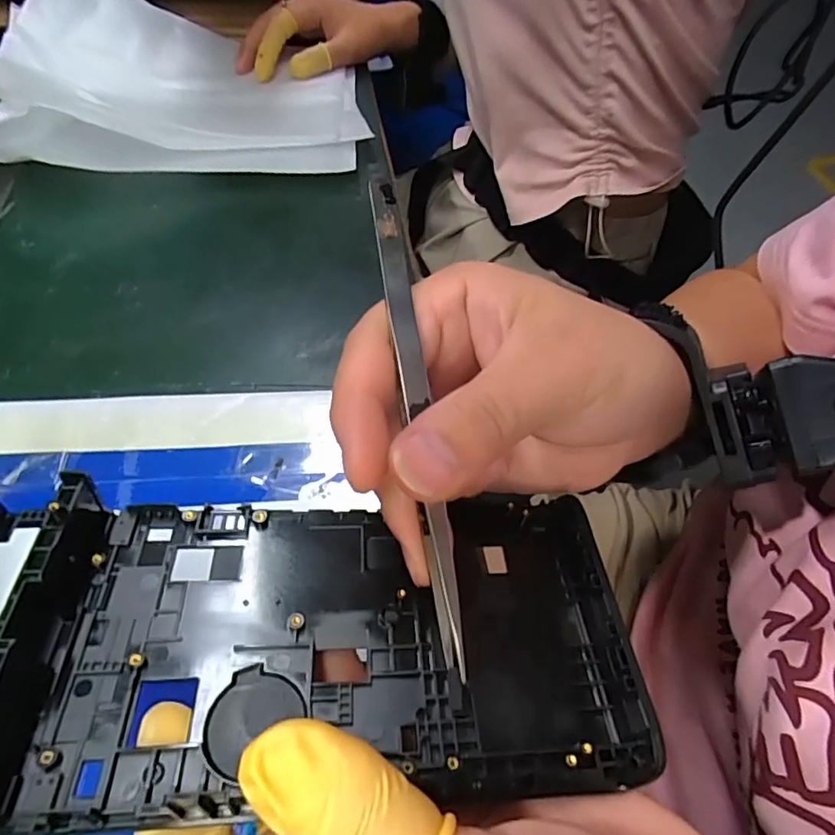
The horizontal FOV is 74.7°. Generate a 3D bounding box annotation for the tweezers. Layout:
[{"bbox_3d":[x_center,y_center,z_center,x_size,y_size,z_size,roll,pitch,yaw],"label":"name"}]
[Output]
[{"bbox_3d":[-0.001,-0.007,0.141,0.008,0.006,0.133,-8,77,-3],"label":"tweezers"}]

